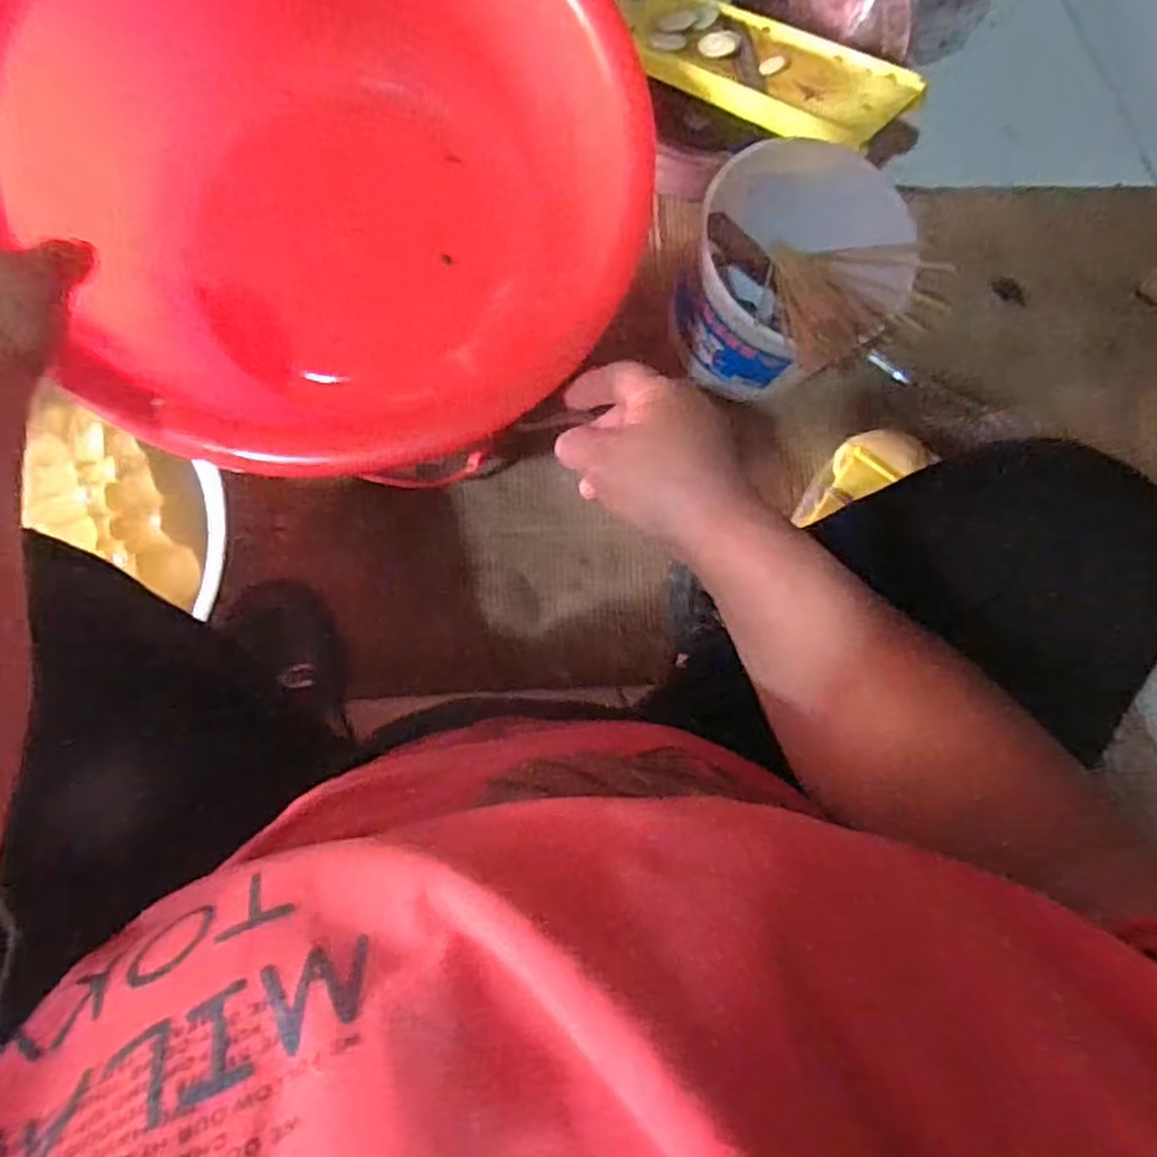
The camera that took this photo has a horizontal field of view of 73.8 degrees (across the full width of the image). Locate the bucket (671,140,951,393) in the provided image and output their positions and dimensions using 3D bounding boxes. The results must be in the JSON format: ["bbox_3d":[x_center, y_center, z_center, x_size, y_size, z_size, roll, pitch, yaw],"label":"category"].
[{"bbox_3d":[0.187,-0.274,0.701,0.183,0.155,0.185,1,83,-6],"label":"bucket"}]

